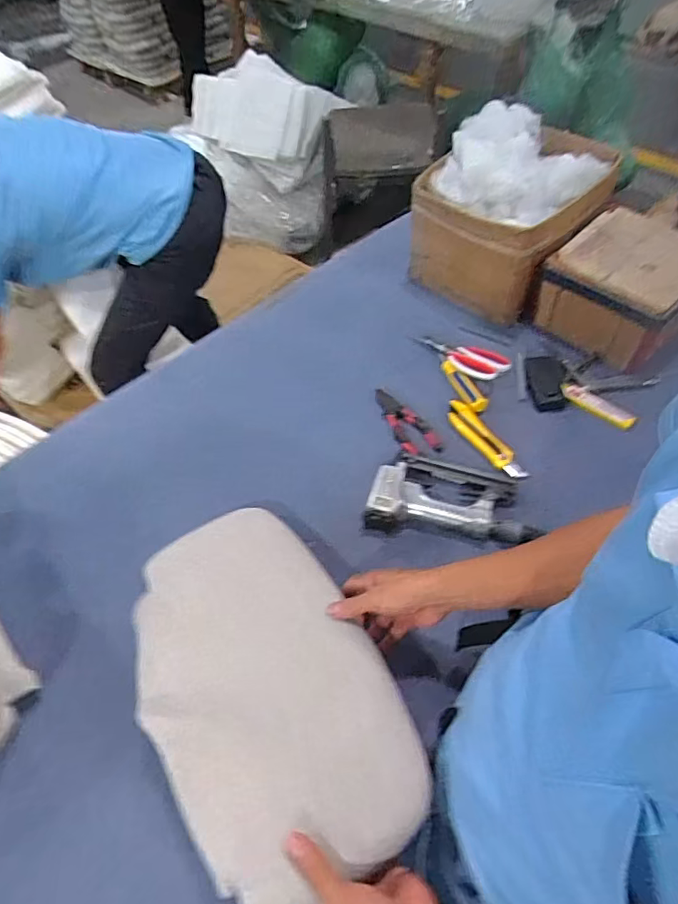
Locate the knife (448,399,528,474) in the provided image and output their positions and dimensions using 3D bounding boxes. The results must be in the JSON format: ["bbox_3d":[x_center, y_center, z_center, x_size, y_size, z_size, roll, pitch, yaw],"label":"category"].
[{"bbox_3d":[0.224,-0.019,0.842,0.043,0.017,0.160,-30,57,-17],"label":"knife"}]

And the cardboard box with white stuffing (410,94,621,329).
[{"bbox_3d":[0.304,-0.425,0.983,0.254,0.268,0.299,36,64,27],"label":"cardboard box with white stuffing"}]

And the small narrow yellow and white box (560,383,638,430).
[{"bbox_3d":[0.411,-0.074,0.867,0.120,0.011,0.032,33,62,25],"label":"small narrow yellow and white box"}]

